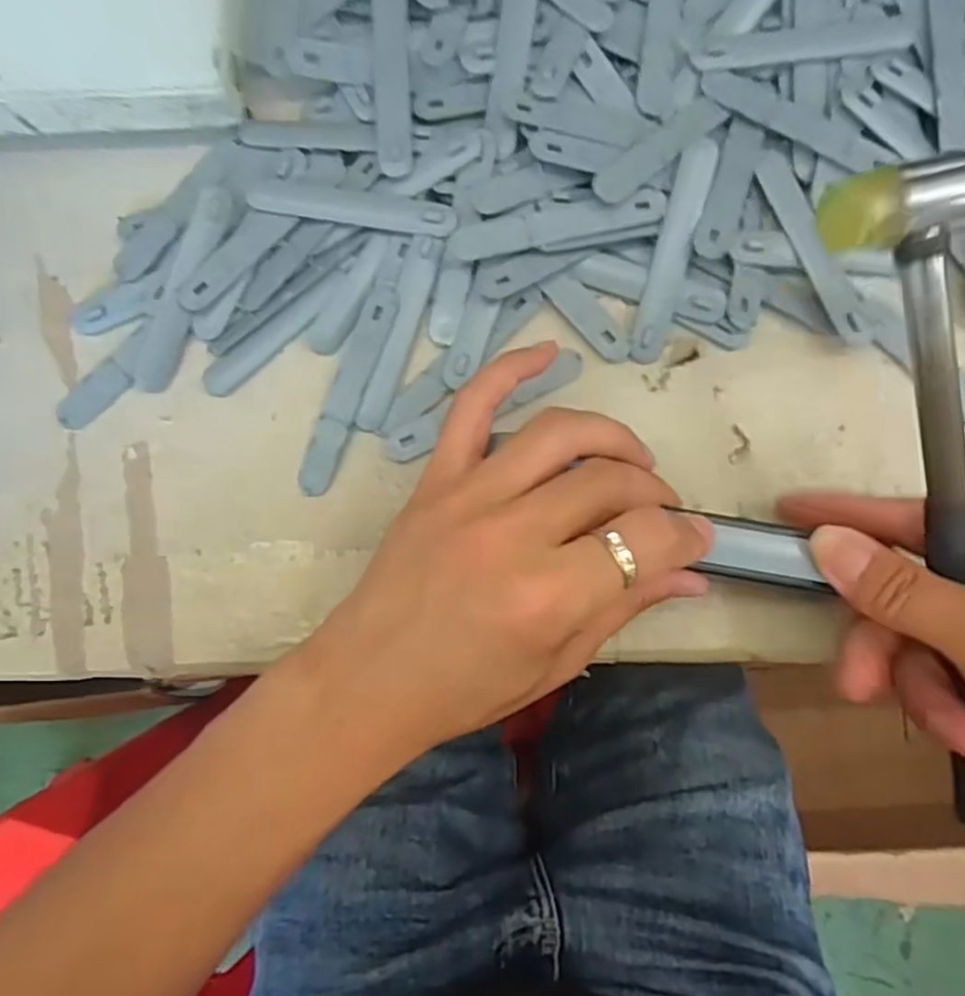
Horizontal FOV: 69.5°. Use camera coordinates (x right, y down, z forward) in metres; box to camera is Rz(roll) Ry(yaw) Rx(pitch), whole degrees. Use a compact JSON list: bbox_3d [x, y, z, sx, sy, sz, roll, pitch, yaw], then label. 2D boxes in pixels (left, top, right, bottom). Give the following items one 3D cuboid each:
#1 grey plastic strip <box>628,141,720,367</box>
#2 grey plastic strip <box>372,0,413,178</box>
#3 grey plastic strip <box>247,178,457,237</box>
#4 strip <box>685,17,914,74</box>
[{"bbox_3d":[0.083,-0.108,0.305,0.016,0.005,0.095,15,99,4],"label":"grey plastic strip"},{"bbox_3d":[-0.040,-0.193,0.313,0.016,0.007,0.098,-2,81,2],"label":"grey plastic strip"},{"bbox_3d":[-0.058,-0.131,0.313,0.093,0.005,0.016,10,82,3],"label":"grey plastic strip"},{"bbox_3d":[0.142,-0.201,0.309,0.095,0.004,0.015,-5,81,1],"label":"strip"}]

